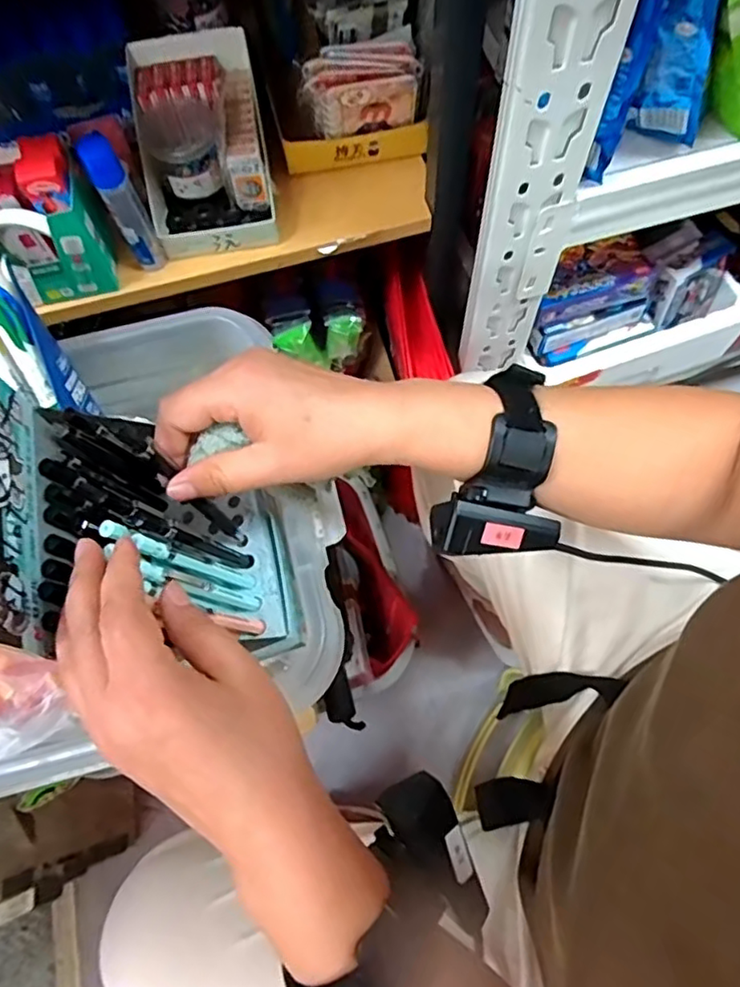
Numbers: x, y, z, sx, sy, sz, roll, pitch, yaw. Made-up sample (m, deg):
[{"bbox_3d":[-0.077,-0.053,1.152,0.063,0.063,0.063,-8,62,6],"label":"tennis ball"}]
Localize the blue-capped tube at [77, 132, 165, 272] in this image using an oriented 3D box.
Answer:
[{"bbox_3d":[-0.210,-0.246,0.533,0.026,0.126,0.021,-37,72,-10],"label":"blue-capped tube"}]

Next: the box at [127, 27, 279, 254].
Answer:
[{"bbox_3d":[-0.158,-0.326,0.581,0.120,0.091,0.168,-11,69,-1],"label":"box"}]

